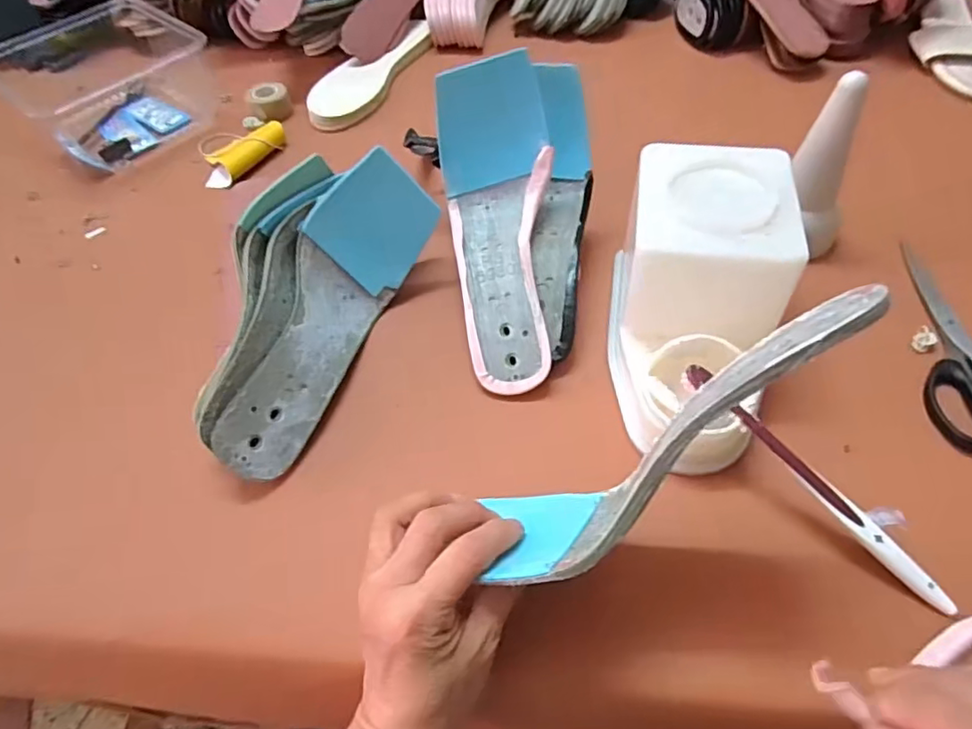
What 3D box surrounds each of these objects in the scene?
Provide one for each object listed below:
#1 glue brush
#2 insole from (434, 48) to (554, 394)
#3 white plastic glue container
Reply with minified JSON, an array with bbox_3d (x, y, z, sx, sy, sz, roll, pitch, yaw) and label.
[{"bbox_3d":[0.191,0.069,0.346,0.016,0.007,0.188,-39,76,-22],"label":"glue brush"},{"bbox_3d":[0.011,-0.098,0.440,0.083,0.064,0.237,-4,82,1],"label":"insole"},{"bbox_3d":[0.139,-0.040,0.386,0.105,0.108,0.189,7,54,9],"label":"white plastic glue container"}]

